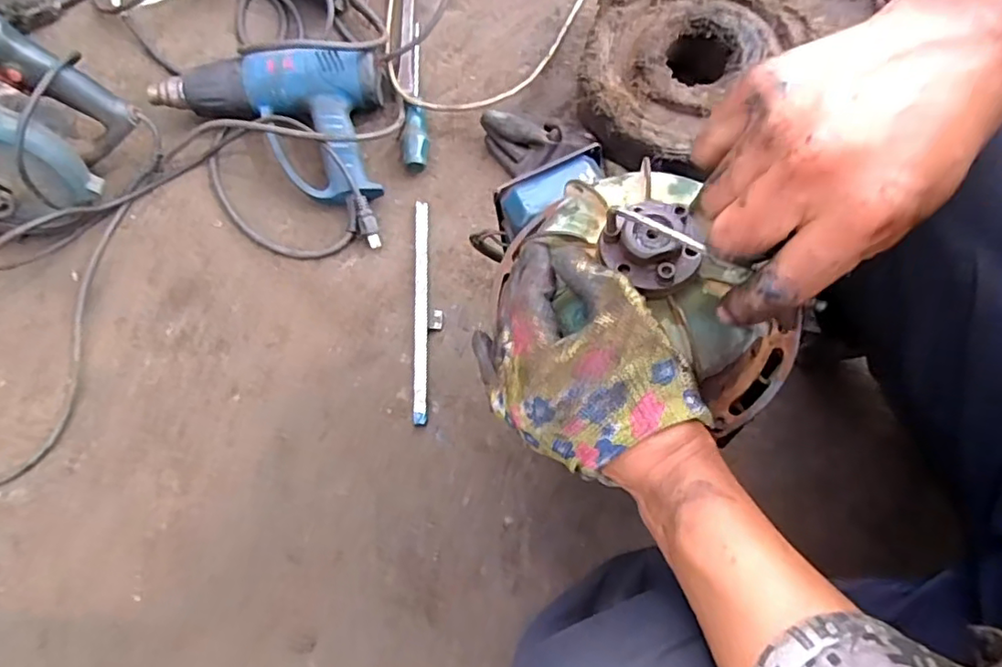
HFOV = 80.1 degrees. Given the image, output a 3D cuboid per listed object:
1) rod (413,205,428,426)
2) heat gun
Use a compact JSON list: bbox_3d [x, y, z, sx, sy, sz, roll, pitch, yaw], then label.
[{"bbox_3d":[-0.088,-0.026,0.649,0.016,0.015,0.248,-2,74,2],"label":"rod"},{"bbox_3d":[-0.269,-0.243,0.681,0.262,0.085,0.185,-3,72,-2],"label":"heat gun"}]

